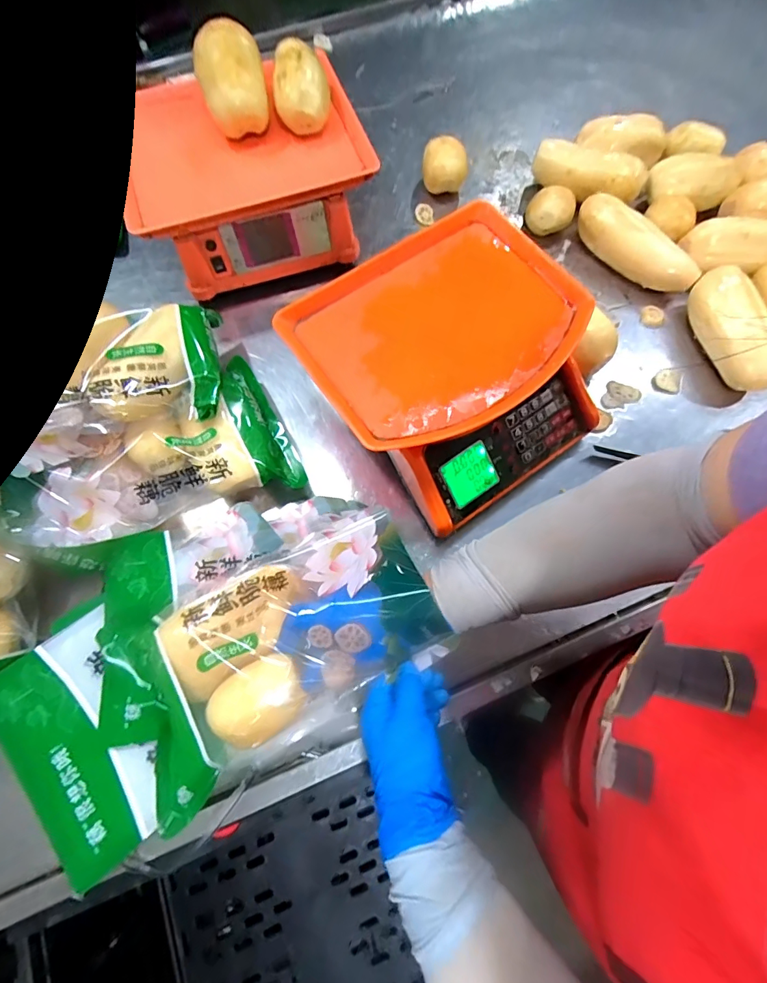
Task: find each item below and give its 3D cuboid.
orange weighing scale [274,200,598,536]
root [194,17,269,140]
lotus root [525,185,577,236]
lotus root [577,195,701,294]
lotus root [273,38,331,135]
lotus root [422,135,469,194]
[{"bbox_3d":[0.077,-0.138,0.488,0.286,0.101,0.282,-35,75,-10],"label":"orange weighing scale"},{"bbox_3d":[-0.178,-0.489,0.537,0.080,0.073,0.122,-17,72,-5],"label":"root"},{"bbox_3d":[0.235,-0.394,0.629,0.061,0.054,0.062,14,73,5],"label":"lotus root"},{"bbox_3d":[0.338,-0.329,0.594,0.177,0.058,0.056,33,75,11],"label":"lotus root"},{"bbox_3d":[-0.098,-0.483,0.535,0.062,0.056,0.092,-2,72,0],"label":"lotus root"},{"bbox_3d":[0.092,-0.481,0.661,0.067,0.054,0.073,3,72,2],"label":"lotus root"}]

